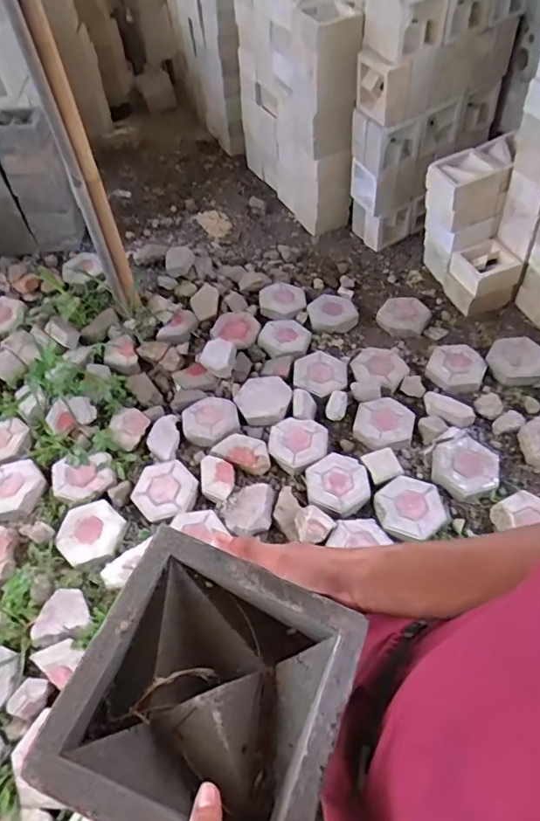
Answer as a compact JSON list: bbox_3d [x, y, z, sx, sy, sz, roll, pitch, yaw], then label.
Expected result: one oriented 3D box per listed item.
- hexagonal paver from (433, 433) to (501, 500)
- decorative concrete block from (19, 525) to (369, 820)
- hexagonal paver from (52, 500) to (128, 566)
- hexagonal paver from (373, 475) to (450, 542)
[{"bbox_3d":[0.642,0.174,1.643,0.227,0.047,0.215,-37,61,-23],"label":"hexagonal paver"},{"bbox_3d":[-0.044,0.221,0.395,0.193,0.067,0.192,19,56,15],"label":"decorative concrete block"},{"bbox_3d":[-0.570,0.385,1.588,0.212,0.046,0.189,-15,54,-9],"label":"hexagonal paver"},{"bbox_3d":[0.452,0.310,1.604,0.217,0.038,0.207,-36,60,-22],"label":"hexagonal paver"}]

